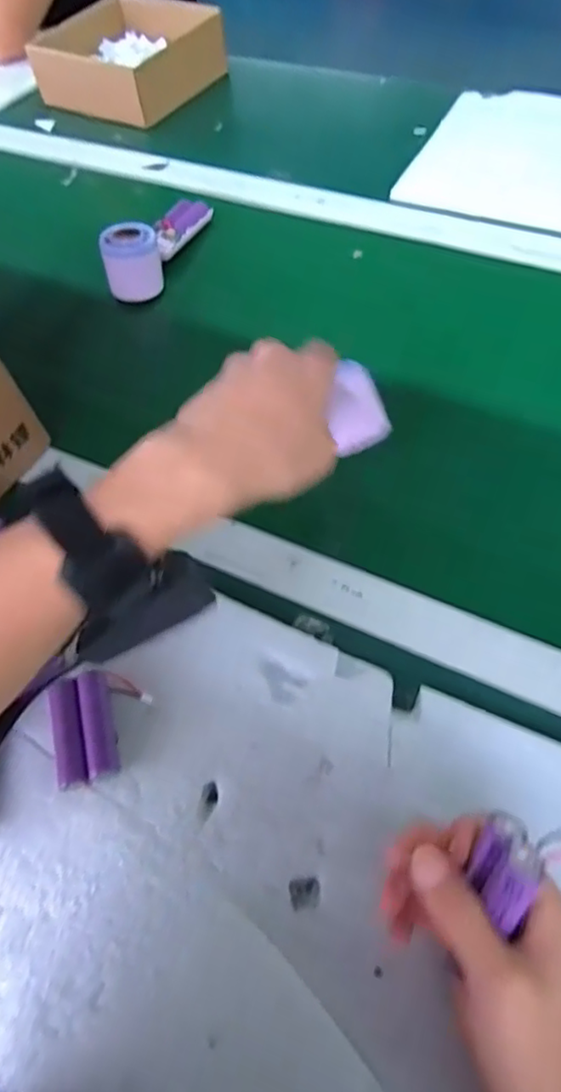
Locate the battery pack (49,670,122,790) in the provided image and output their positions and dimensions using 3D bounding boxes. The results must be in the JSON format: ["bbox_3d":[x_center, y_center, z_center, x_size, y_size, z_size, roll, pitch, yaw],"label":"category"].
[{"bbox_3d":[-0.121,0.114,0.381,0.035,0.016,0.064,-16,58,-4],"label":"battery pack"}]

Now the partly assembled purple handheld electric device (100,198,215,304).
[{"bbox_3d":[-0.129,-0.328,0.650,0.048,0.059,0.162,20,62,16],"label":"partly assembled purple handheld electric device"}]

